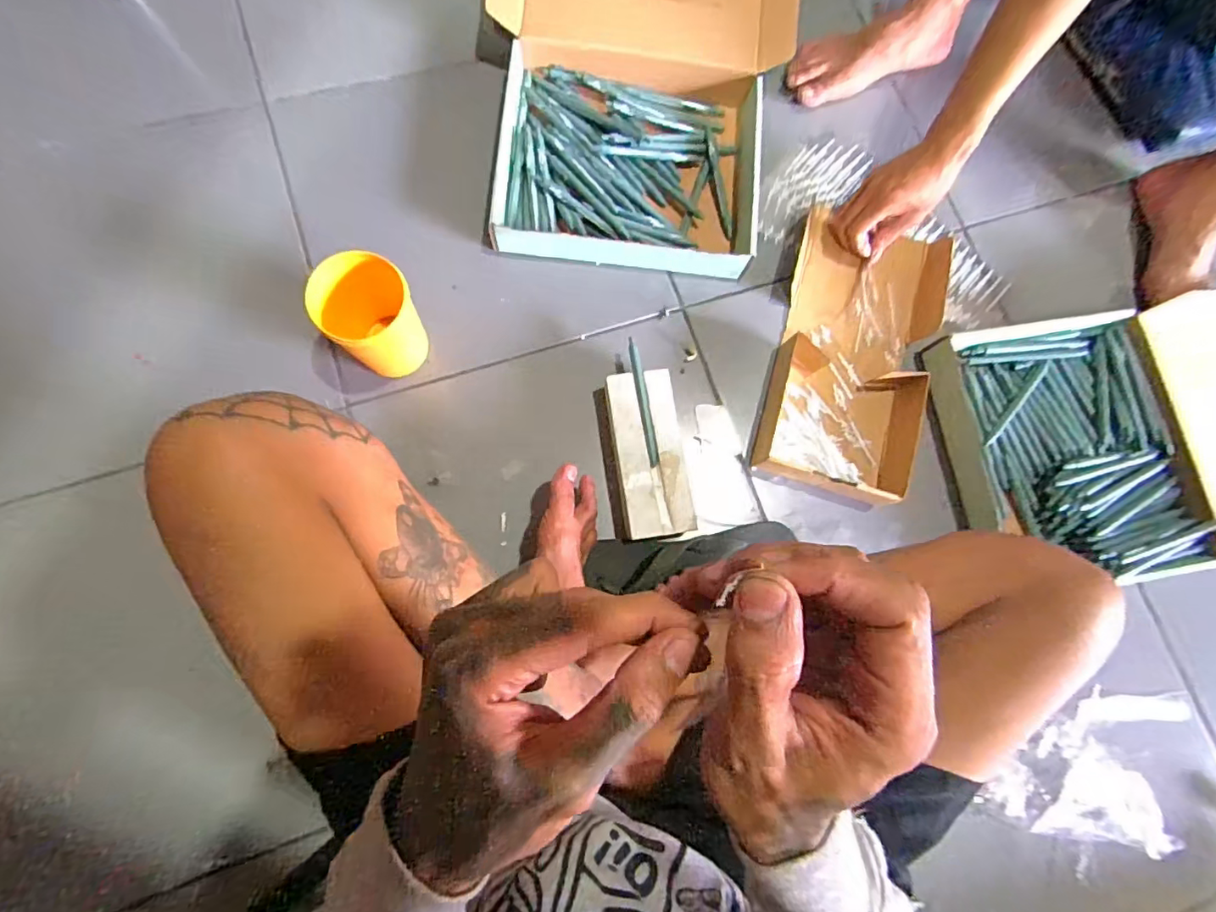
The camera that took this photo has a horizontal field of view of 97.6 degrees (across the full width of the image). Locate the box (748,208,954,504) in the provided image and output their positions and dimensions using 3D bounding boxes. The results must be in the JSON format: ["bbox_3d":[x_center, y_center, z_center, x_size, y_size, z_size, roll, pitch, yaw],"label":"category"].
[{"bbox_3d":[0.297,-0.133,0.636,0.184,0.069,0.367,16,78,-2],"label":"box"}]

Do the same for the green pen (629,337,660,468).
[{"bbox_3d":[0.039,-0.059,0.583,0.011,0.008,0.144,-9,80,-7],"label":"green pen"}]

